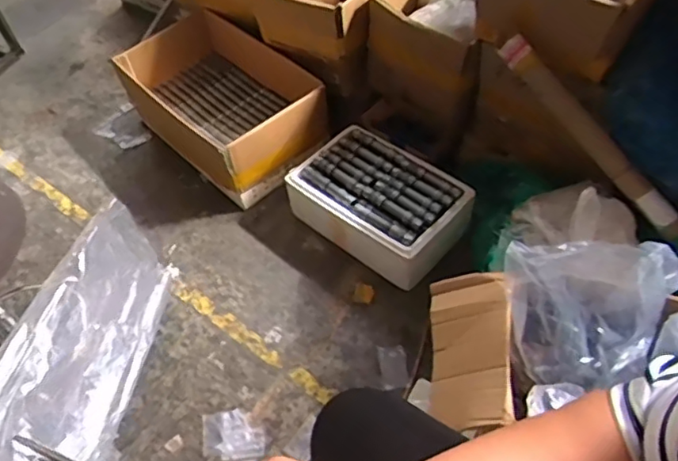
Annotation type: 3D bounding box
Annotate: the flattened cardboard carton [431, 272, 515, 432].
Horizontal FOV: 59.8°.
[{"bbox_3d":[0.226,0.203,1.026,0.163,0.030,0.278,-16,50,35],"label":"flattened cardboard carton"}]

